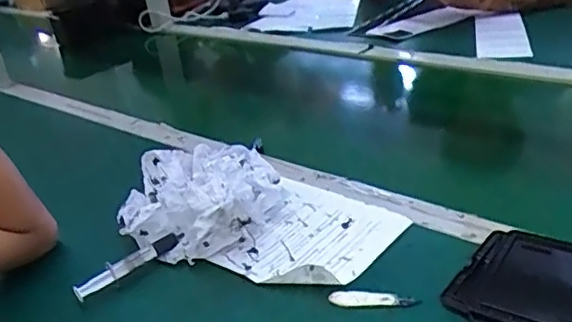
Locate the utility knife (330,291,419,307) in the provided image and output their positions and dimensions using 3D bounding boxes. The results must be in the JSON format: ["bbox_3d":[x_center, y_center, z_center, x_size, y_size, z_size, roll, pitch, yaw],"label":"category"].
[{"bbox_3d":[0.078,0.123,0.518,0.078,0.010,0.014,0,29,15],"label":"utility knife"}]

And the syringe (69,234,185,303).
[{"bbox_3d":[-0.158,0.104,0.591,0.119,0.020,0.022,-28,34,-33],"label":"syringe"}]

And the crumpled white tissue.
[{"bbox_3d":[-0.094,0.033,0.656,0.179,0.069,0.190,-10,28,-3],"label":"crumpled white tissue"}]

